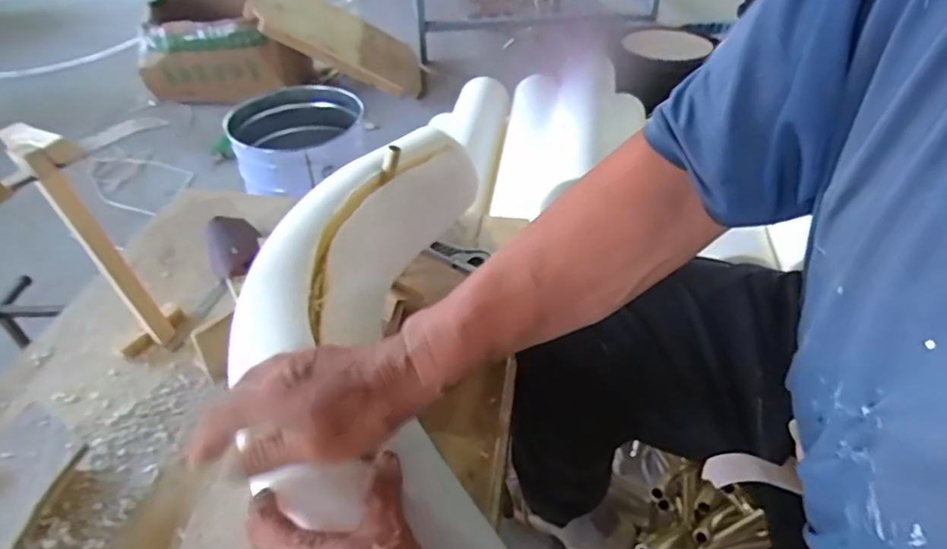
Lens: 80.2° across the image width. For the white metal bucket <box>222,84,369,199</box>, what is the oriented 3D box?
[{"bbox_3d":[-0.367,-0.289,1.218,0.278,0.143,0.305,0,41,0],"label":"white metal bucket"}]

